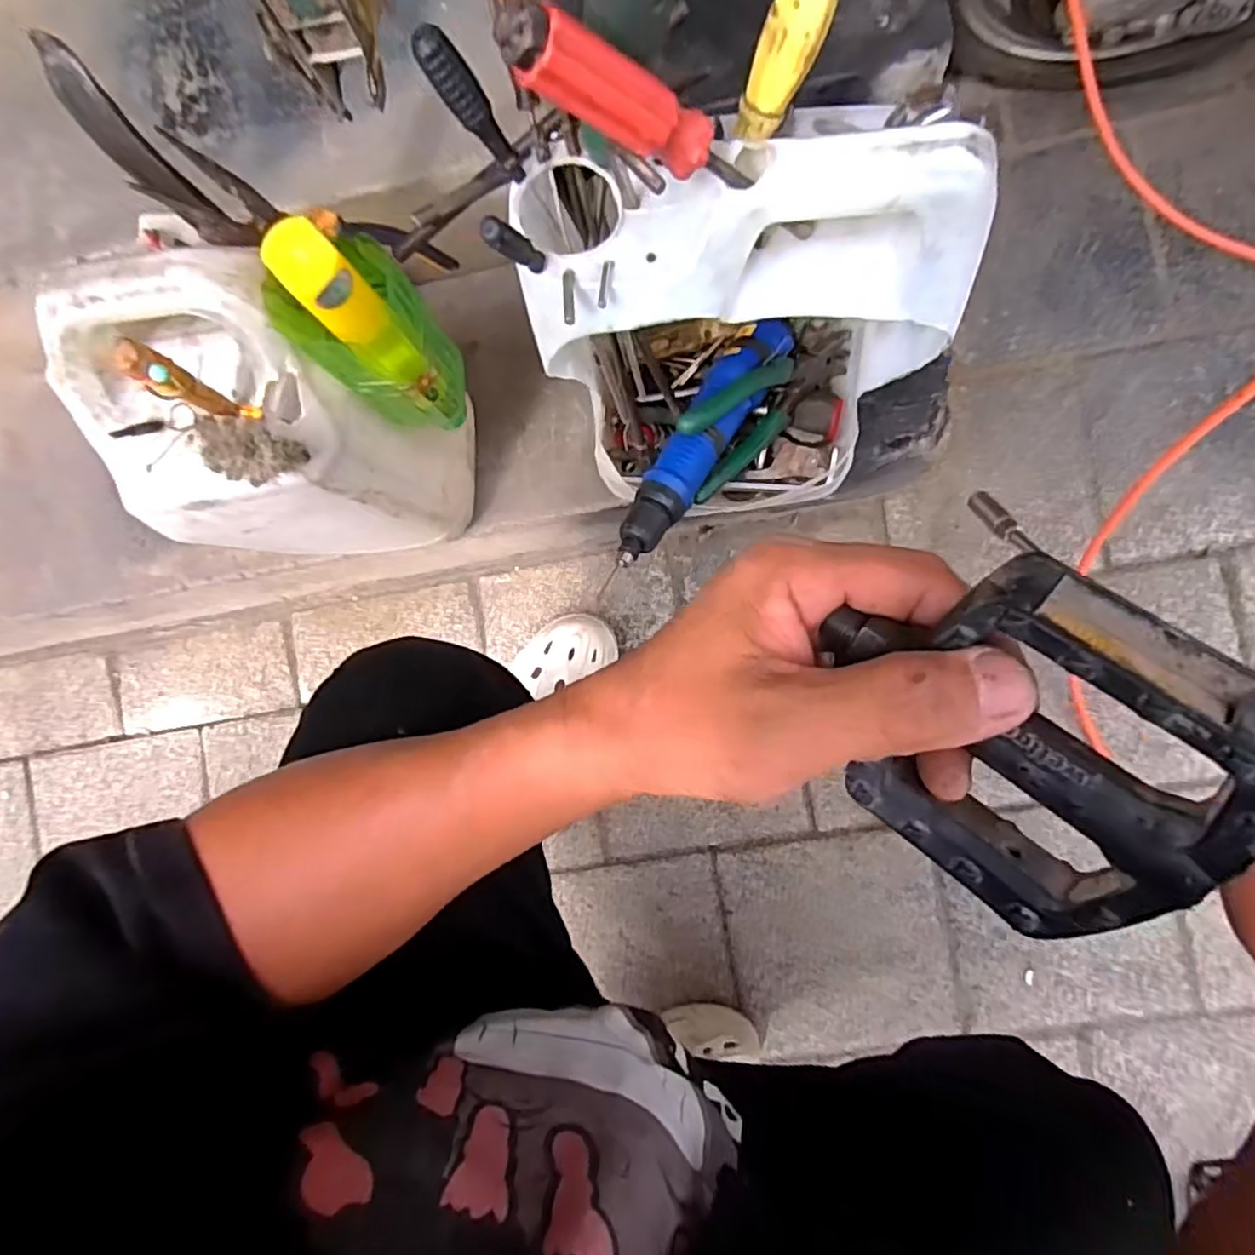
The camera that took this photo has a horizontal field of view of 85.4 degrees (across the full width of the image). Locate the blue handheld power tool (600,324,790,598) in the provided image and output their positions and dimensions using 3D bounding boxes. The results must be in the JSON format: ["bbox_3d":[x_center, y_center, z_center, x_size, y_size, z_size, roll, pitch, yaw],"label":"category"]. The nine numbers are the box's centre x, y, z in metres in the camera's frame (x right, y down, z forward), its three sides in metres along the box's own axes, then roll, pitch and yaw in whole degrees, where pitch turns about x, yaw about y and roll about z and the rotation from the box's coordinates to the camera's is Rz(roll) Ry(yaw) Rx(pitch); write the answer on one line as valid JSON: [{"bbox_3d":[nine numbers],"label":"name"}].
[{"bbox_3d":[0.059,-0.151,0.542,0.054,0.046,0.257,30,73,5],"label":"blue handheld power tool"}]

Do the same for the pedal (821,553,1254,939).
[{"bbox_3d":[0.108,0.031,0.196,0.108,0.022,0.095,41,129,28],"label":"pedal"}]

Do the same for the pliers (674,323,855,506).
[{"bbox_3d":[0.114,-0.191,0.574,0.199,0.081,0.037,-39,49,-19],"label":"pliers"}]

